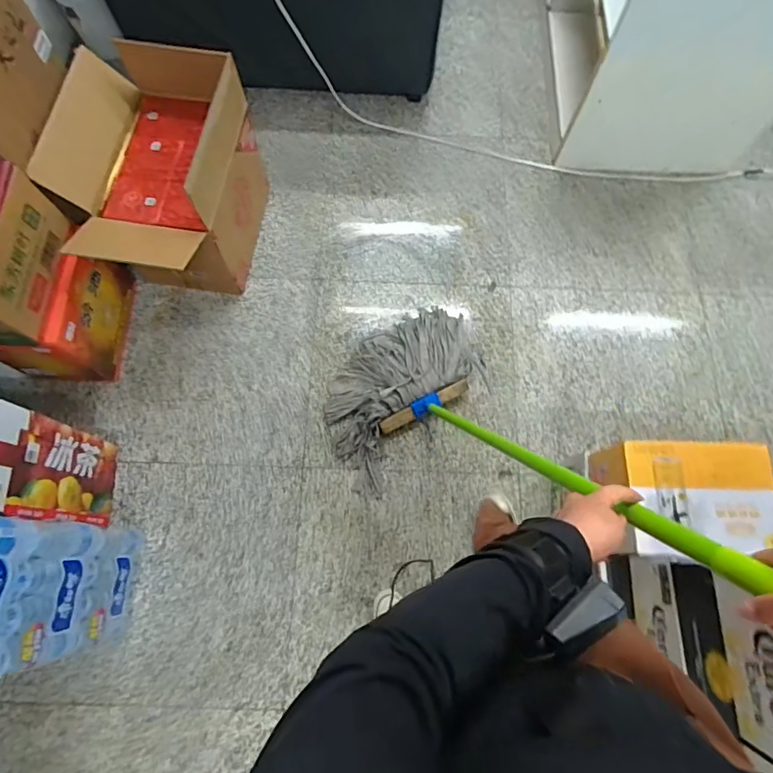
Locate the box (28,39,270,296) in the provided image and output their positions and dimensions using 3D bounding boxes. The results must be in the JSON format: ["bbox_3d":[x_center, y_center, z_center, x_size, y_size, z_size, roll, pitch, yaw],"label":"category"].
[{"bbox_3d":[-0.612,-0.534,1.368,0.404,0.452,0.551,9,74,1],"label":"box"}]

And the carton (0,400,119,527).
[{"bbox_3d":[-0.860,0.185,1.126,0.262,0.475,0.209,-1,73,-2],"label":"carton"}]

